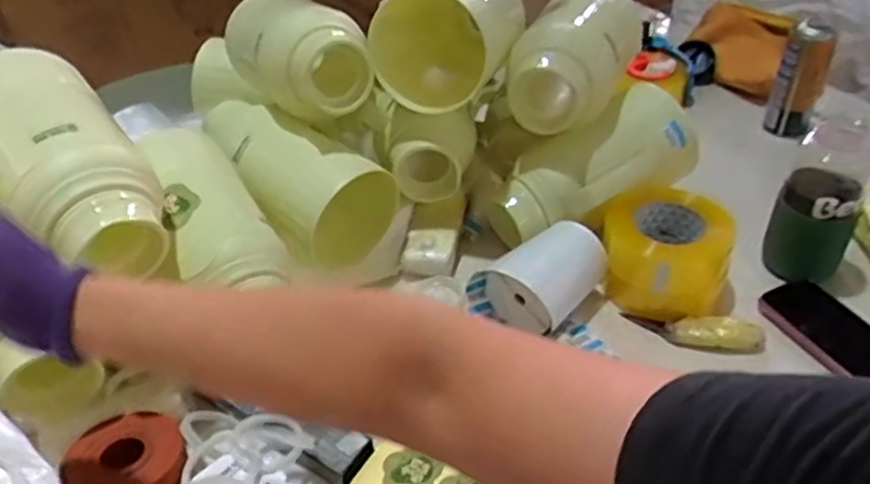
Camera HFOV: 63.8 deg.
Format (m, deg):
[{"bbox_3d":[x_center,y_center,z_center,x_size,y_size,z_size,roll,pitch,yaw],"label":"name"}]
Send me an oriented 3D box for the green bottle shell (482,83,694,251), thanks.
[{"bbox_3d":[0.193,-0.087,0.844,0.267,0.092,0.093,-29,42,-2],"label":"green bottle shell"}]

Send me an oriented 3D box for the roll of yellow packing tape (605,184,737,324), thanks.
[{"bbox_3d":[0.267,0.007,0.808,0.137,0.095,0.137,-1,38,1],"label":"roll of yellow packing tape"}]

